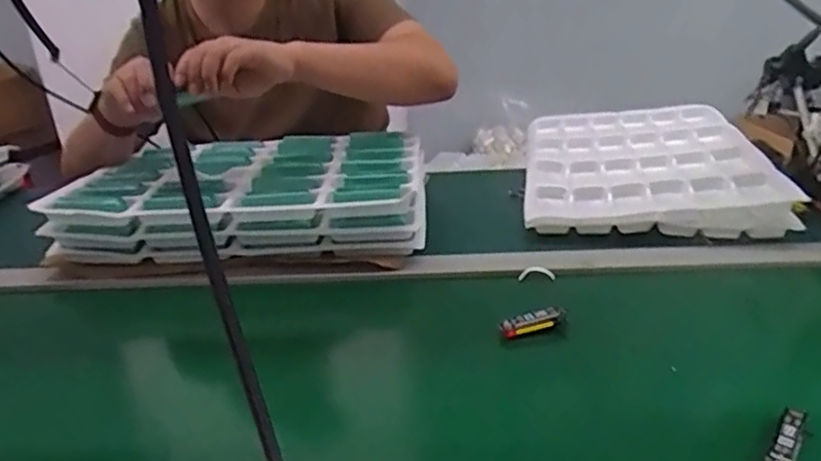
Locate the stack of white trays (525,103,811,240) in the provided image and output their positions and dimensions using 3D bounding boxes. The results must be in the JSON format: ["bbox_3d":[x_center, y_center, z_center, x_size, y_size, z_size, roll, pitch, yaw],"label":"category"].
[{"bbox_3d":[0.341,-0.110,0.962,0.318,0.041,0.452,2,26,11],"label":"stack of white trays"}]

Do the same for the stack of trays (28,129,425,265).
[{"bbox_3d":[-0.212,-0.068,0.874,0.452,0.092,0.289,-4,26,-2],"label":"stack of trays"}]

